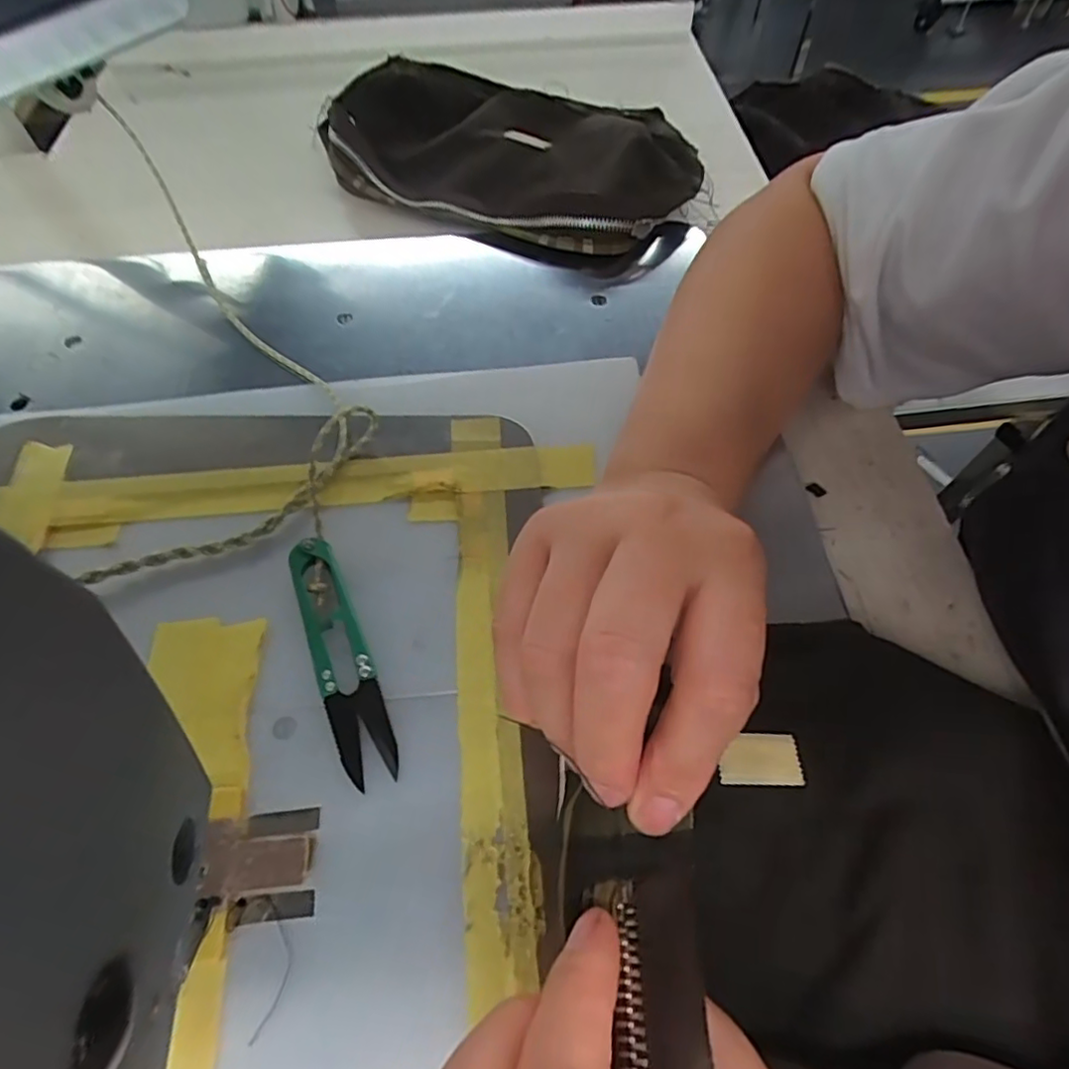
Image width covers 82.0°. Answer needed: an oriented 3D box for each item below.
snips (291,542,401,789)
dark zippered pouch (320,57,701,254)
[{"bbox_3d":[-0.080,0.048,0.250,0.021,0.014,0.103,-22,62,-12],"label":"snips"},{"bbox_3d":[-0.016,-0.277,0.430,0.265,0.030,0.165,27,63,16],"label":"dark zippered pouch"}]

